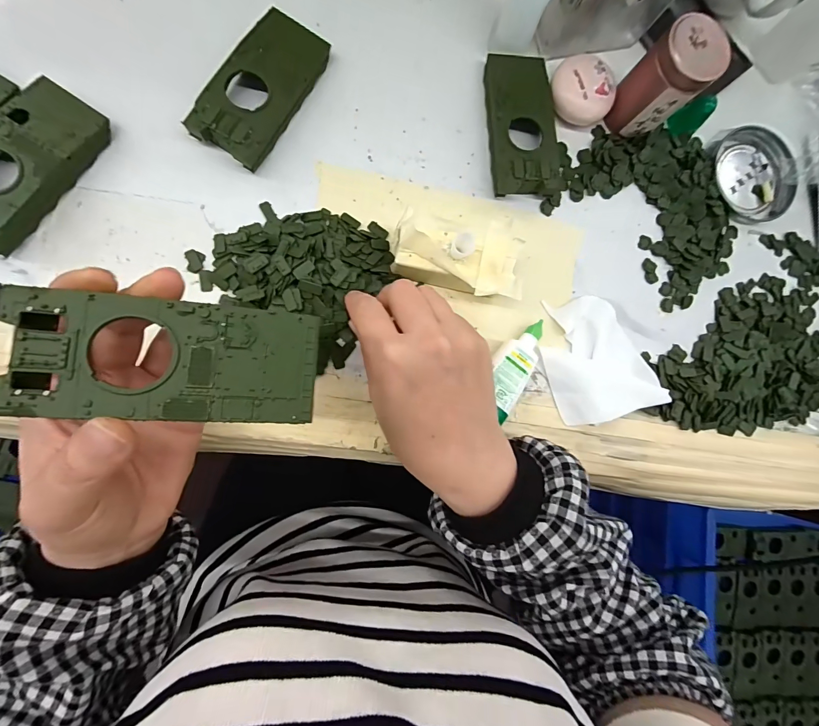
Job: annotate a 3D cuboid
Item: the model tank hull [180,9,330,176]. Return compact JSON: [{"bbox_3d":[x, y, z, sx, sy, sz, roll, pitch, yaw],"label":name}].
[{"bbox_3d":[-0.098,-0.182,0.247,0.045,0.021,0.104,30,83,-6],"label":"model tank hull"}]

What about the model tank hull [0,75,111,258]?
[{"bbox_3d":[-0.233,-0.119,0.224,0.046,0.022,0.103,32,83,-6],"label":"model tank hull"}]

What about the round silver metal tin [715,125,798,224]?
[{"bbox_3d":[0.291,-0.159,0.315,0.073,0.014,0.073,0,87,-8],"label":"round silver metal tin"}]

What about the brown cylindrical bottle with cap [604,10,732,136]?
[{"bbox_3d":[0.180,-0.200,0.264,0.043,0.066,0.038,43,82,-4],"label":"brown cylindrical bottle with cap"}]

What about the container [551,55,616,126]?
[{"bbox_3d":[0.128,-0.202,0.280,0.045,0.022,0.044,0,87,-8],"label":"container"}]

